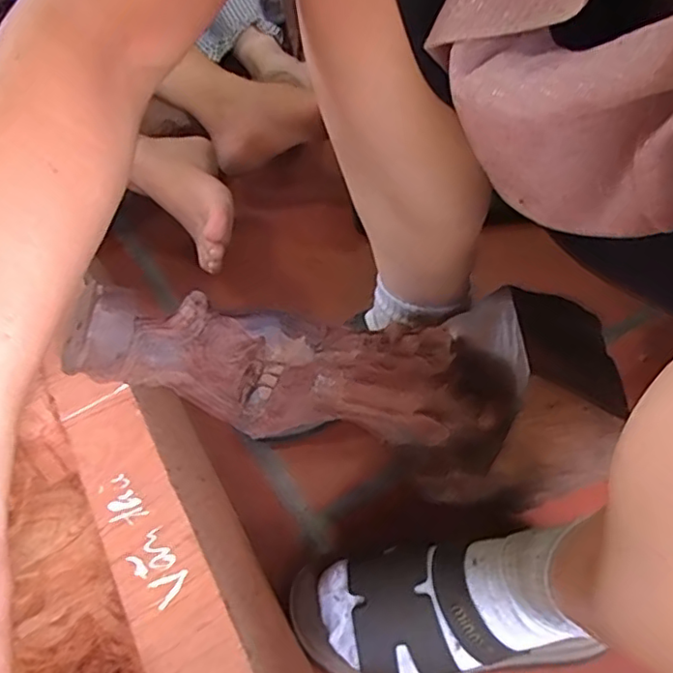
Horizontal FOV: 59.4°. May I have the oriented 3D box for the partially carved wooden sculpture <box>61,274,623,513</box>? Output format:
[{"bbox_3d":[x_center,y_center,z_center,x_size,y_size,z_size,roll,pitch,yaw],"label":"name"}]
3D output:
[{"bbox_3d":[0.017,0.032,0.376,0.347,0.129,0.118,11,50,-24],"label":"partially carved wooden sculpture"}]

